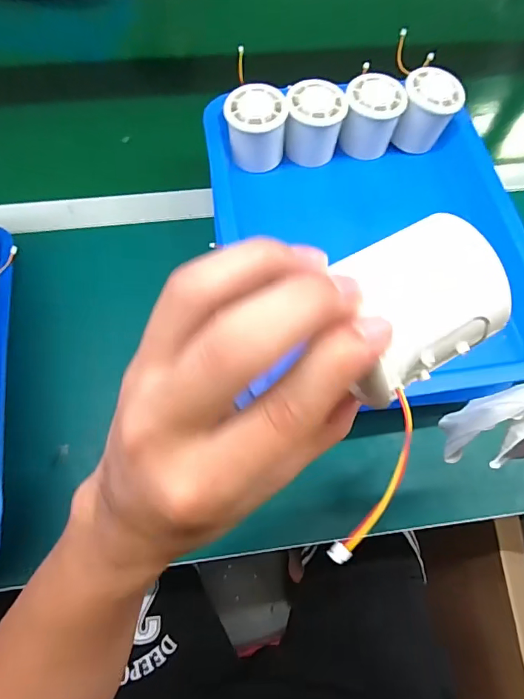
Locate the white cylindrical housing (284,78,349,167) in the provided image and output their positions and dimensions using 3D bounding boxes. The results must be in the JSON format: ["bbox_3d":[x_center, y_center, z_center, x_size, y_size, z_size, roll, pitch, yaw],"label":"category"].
[{"bbox_3d":[0.050,-0.218,0.434,0.053,0.054,0.051,1,66,-2],"label":"white cylindrical housing"}]

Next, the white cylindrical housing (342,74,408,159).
[{"bbox_3d":[0.108,-0.229,0.442,0.052,0.057,0.051,1,66,-2],"label":"white cylindrical housing"}]

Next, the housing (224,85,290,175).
[{"bbox_3d":[-0.006,-0.207,0.422,0.055,0.053,0.053,1,66,-2],"label":"housing"}]

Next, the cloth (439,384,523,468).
[{"bbox_3d":[0.144,0.046,0.244,0.065,0.061,0.037,6,66,0],"label":"cloth"}]

